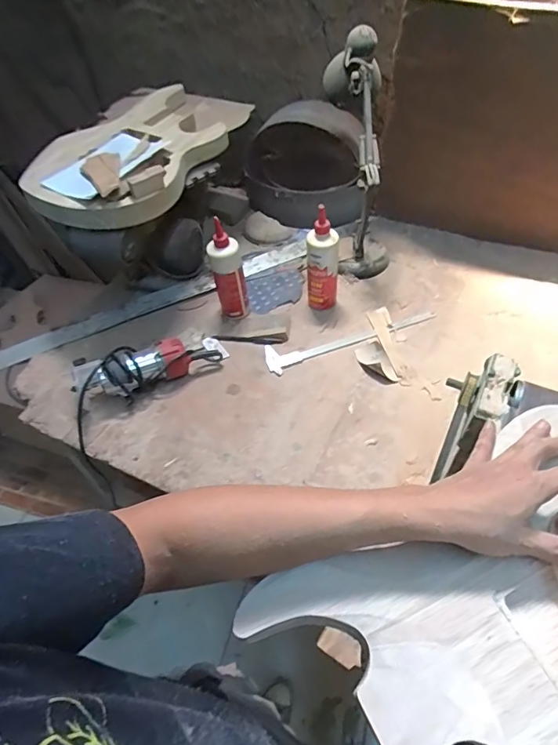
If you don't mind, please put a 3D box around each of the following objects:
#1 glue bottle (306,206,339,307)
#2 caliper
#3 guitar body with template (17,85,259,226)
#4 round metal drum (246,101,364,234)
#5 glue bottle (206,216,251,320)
[{"bbox_3d":[0.092,-0.227,0.969,0.066,0.219,0.053,-1,54,4],"label":"glue bottle"},{"bbox_3d":[0.163,-0.076,0.992,0.396,0.009,0.070,-17,54,-7],"label":"caliper"},{"bbox_3d":[-0.277,-0.483,0.950,0.299,0.070,0.547,20,58,18],"label":"guitar body with template"},{"bbox_3d":[0.057,-0.544,1.213,0.308,0.244,0.264,-4,54,2],"label":"round metal drum"},{"bbox_3d":[-0.108,-0.207,0.967,0.065,0.211,0.053,-8,54,-1],"label":"glue bottle"}]

